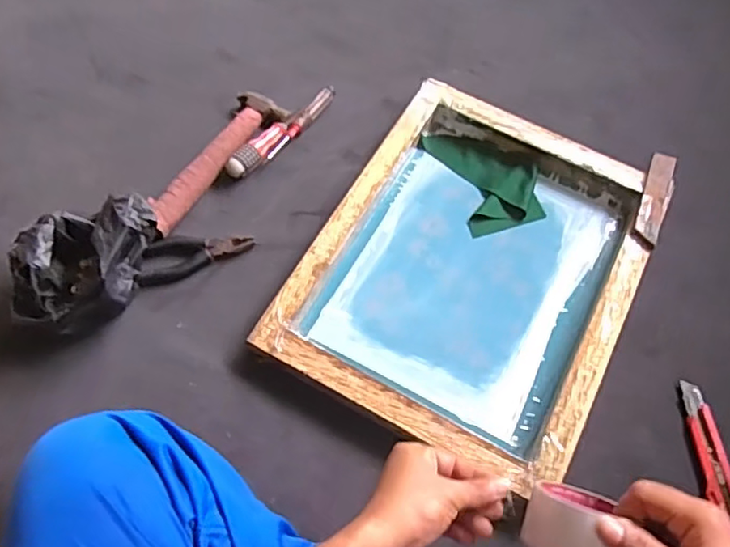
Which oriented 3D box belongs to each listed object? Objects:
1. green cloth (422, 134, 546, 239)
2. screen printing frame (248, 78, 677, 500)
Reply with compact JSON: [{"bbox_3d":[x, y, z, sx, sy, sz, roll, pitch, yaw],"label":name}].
[{"bbox_3d":[0.177,-0.144,0.869,0.129,0.012,0.180,-20,69,-12],"label":"green cloth"},{"bbox_3d":[0.142,-0.013,0.779,0.379,0.049,0.477,29,68,9],"label":"screen printing frame"}]

